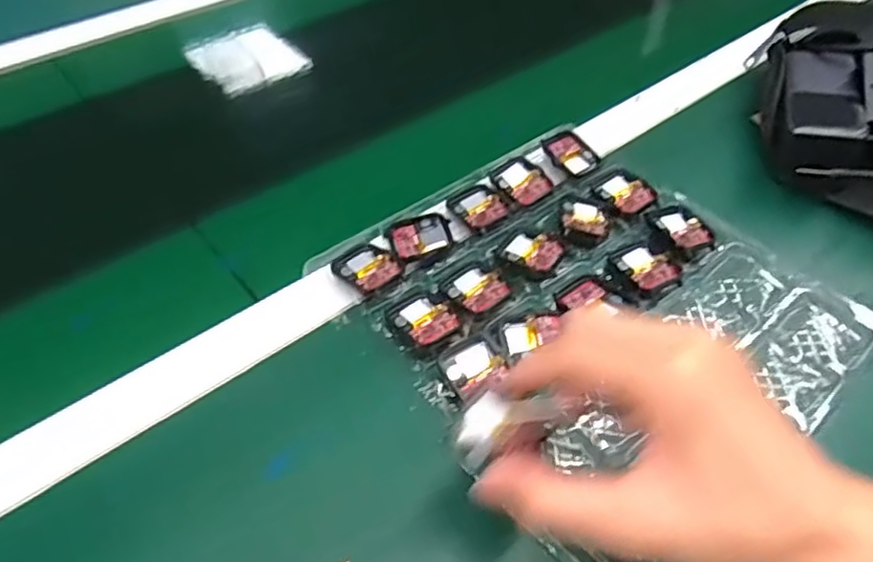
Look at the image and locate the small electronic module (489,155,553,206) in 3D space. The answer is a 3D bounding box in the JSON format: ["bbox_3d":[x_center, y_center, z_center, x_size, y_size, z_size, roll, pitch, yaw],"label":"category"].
[{"bbox_3d":[0.065,-0.077,0.497,0.036,0.004,0.045,-23,53,-21],"label":"small electronic module"}]

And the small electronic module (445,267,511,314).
[{"bbox_3d":[0.027,0.005,0.423,0.033,0.005,0.037,-33,57,-27],"label":"small electronic module"}]

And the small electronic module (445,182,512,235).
[{"bbox_3d":[0.031,-0.054,0.476,0.037,0.004,0.047,-21,52,-19],"label":"small electronic module"}]

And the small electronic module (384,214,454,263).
[{"bbox_3d":[-0.011,-0.032,0.456,0.042,0.006,0.039,-10,49,-11],"label":"small electronic module"}]

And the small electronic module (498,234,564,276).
[{"bbox_3d":[0.067,-0.021,0.447,0.039,0.004,0.038,27,53,21],"label":"small electronic module"}]

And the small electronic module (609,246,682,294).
[{"bbox_3d":[0.142,-0.007,0.443,0.035,0.010,0.043,-20,52,-19],"label":"small electronic module"}]

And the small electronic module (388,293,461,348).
[{"bbox_3d":[-0.007,0.024,0.406,0.035,0.007,0.040,-33,57,-27],"label":"small electronic module"}]

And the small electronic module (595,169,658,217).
[{"bbox_3d":[0.142,-0.066,0.492,0.038,0.007,0.042,-23,53,-21],"label":"small electronic module"}]

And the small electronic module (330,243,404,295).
[{"bbox_3d":[-0.045,-0.009,0.435,0.041,0.006,0.038,35,56,26],"label":"small electronic module"}]

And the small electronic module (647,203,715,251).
[{"bbox_3d":[0.175,-0.038,0.466,0.038,0.008,0.045,-21,52,-20],"label":"small electronic module"}]

